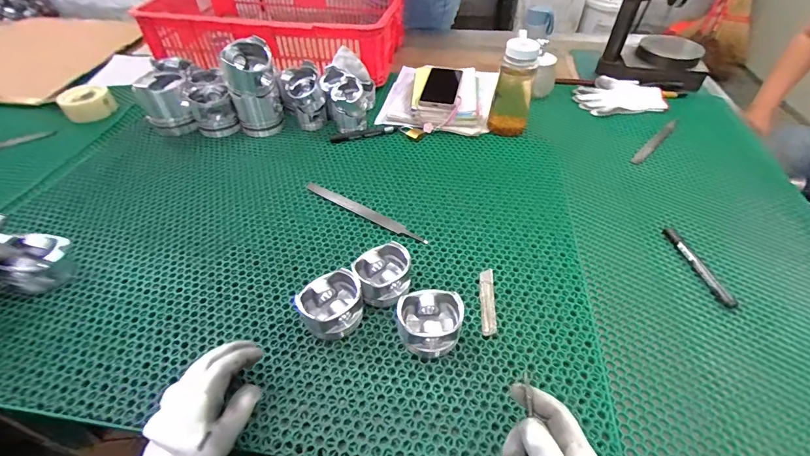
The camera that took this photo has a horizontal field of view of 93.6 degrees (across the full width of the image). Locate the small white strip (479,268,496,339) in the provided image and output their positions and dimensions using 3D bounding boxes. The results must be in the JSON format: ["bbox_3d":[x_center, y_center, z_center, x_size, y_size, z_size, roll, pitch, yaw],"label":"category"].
[{"bbox_3d":[0.111,0.097,0.511,0.019,0.004,0.102,5,45,4],"label":"small white strip"}]

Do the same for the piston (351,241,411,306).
[{"bbox_3d":[-0.030,0.060,0.513,0.071,0.061,0.069,0,45,0],"label":"piston"}]

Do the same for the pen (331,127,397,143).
[{"bbox_3d":[-0.088,-0.197,0.799,0.136,0.011,0.020,-9,46,-9],"label":"pen"}]

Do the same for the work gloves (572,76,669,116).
[{"bbox_3d":[0.509,-0.317,0.909,0.206,0.029,0.132,-5,45,-6],"label":"work gloves"}]

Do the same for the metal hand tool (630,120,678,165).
[{"bbox_3d":[0.530,-0.184,0.803,0.221,0.007,0.021,-35,55,-30],"label":"metal hand tool"}]

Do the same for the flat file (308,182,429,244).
[{"bbox_3d":[-0.071,-0.029,0.639,0.245,0.005,0.023,27,51,24],"label":"flat file"}]

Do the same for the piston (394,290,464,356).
[{"bbox_3d":[0.031,0.114,0.464,0.079,0.050,0.064,3,45,3],"label":"piston"}]

